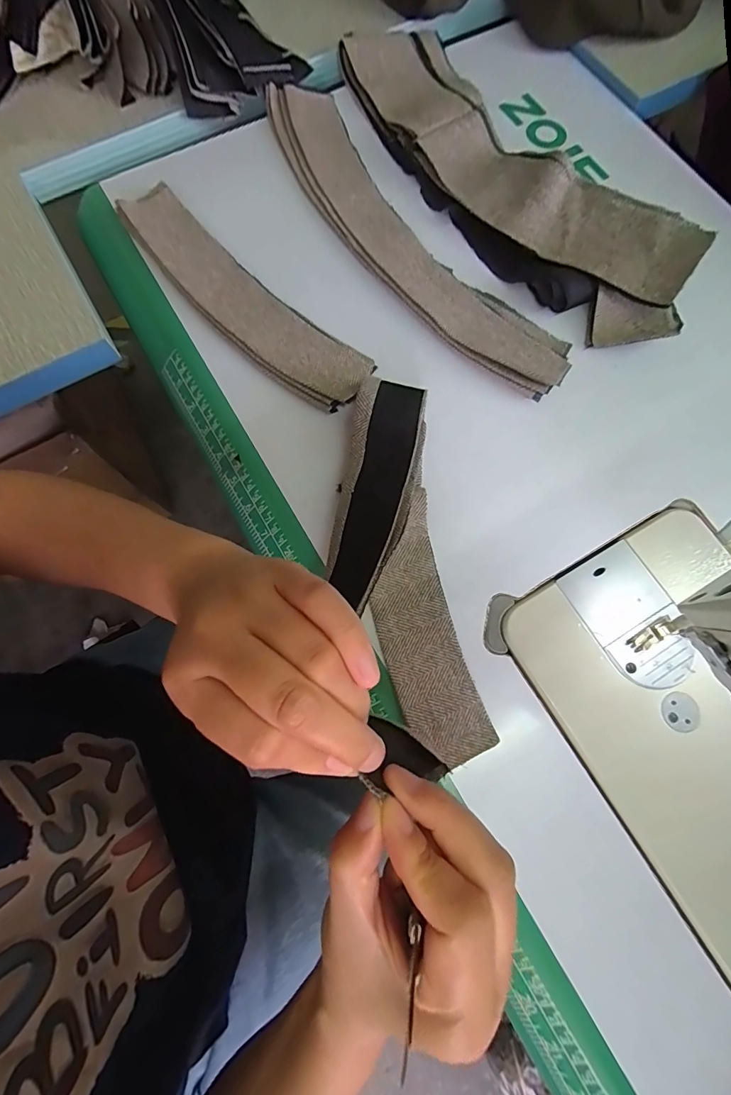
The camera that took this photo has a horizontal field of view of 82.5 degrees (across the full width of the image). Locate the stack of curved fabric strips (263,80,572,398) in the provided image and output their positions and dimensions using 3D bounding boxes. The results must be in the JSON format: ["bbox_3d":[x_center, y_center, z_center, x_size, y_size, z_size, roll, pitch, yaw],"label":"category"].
[{"bbox_3d":[0.027,-0.277,0.361,0.086,0.010,0.385,-35,79,-9],"label":"stack of curved fabric strips"}]

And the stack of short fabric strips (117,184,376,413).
[{"bbox_3d":[-0.104,-0.207,0.342,0.260,0.010,0.062,42,79,9],"label":"stack of short fabric strips"}]

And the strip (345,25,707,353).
[{"bbox_3d":[0.117,-0.331,0.359,0.105,0.039,0.395,-33,79,-9],"label":"strip"}]

